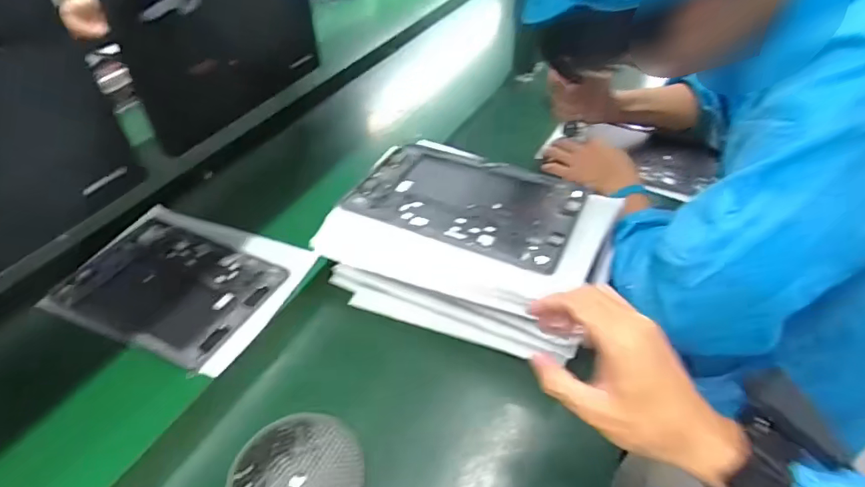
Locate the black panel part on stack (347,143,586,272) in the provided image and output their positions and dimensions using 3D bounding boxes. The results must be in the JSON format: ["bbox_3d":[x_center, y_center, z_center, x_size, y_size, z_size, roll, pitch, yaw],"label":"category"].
[{"bbox_3d":[0.041,-0.052,0.599,0.248,0.017,0.161,15,39,20],"label":"black panel part on stack"}]

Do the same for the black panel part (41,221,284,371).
[{"bbox_3d":[-0.327,0.051,0.635,0.256,0.013,0.162,16,40,21],"label":"black panel part"}]

